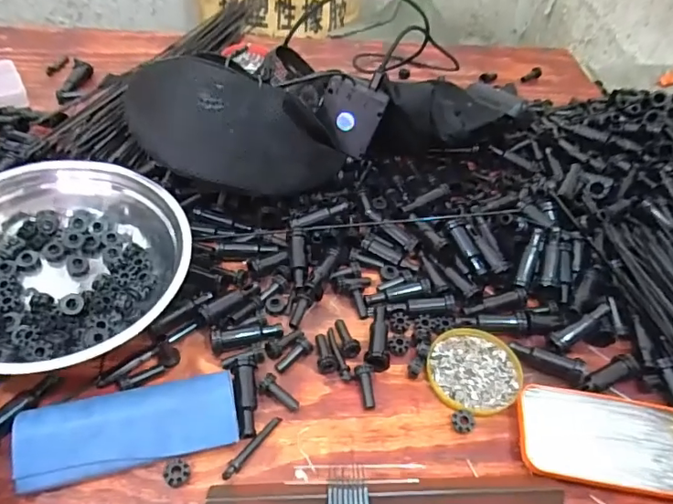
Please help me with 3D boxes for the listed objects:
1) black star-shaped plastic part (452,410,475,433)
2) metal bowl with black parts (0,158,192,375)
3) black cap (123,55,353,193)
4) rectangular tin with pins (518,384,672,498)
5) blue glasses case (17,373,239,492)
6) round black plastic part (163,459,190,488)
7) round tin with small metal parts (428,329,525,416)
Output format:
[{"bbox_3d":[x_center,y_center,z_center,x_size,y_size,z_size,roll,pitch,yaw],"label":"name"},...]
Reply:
[{"bbox_3d":[0.107,0.142,0.439,0.016,0.010,0.017,-19,51,-21],"label":"black star-shaped plastic part"},{"bbox_3d":[-0.250,0.009,0.456,0.203,0.089,0.195,3,47,-3],"label":"metal bowl with black parts"},{"bbox_3d":[-0.100,-0.114,0.560,0.223,0.145,0.100,-3,47,-8],"label":"black cap"},{"bbox_3d":[0.226,0.150,0.435,0.145,0.012,0.083,8,47,3],"label":"rectangular tin with pins"},{"bbox_3d":[-0.159,0.136,0.408,0.157,0.027,0.058,-9,48,-14],"label":"blue glasses case"},{"bbox_3d":[-0.121,0.167,0.395,0.018,0.008,0.017,2,49,-2],"label":"round black plastic part"},{"bbox_3d":[0.125,0.107,0.477,0.083,0.009,0.084,3,47,-3],"label":"round tin with small metal parts"}]

